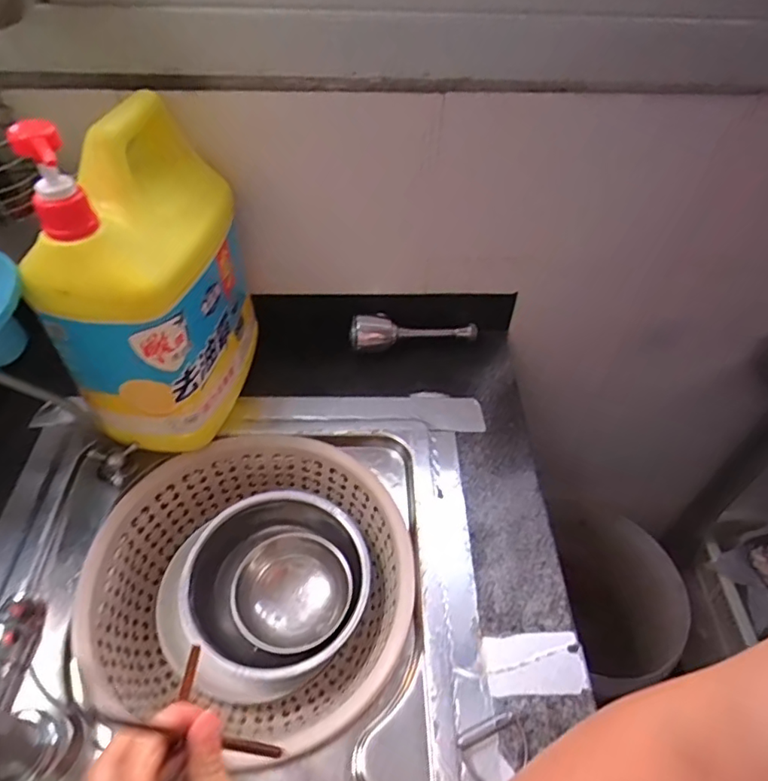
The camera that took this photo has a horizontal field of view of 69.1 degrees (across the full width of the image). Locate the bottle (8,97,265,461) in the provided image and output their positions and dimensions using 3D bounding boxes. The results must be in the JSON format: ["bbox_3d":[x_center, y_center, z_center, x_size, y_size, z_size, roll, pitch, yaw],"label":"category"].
[{"bbox_3d":[-0.207,-0.110,0.508,0.112,0.286,0.181,5,48,3],"label":"bottle"}]

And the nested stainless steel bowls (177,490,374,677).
[{"bbox_3d":[-0.105,0.198,0.564,0.177,0.094,0.173,1,48,-1],"label":"nested stainless steel bowls"}]

